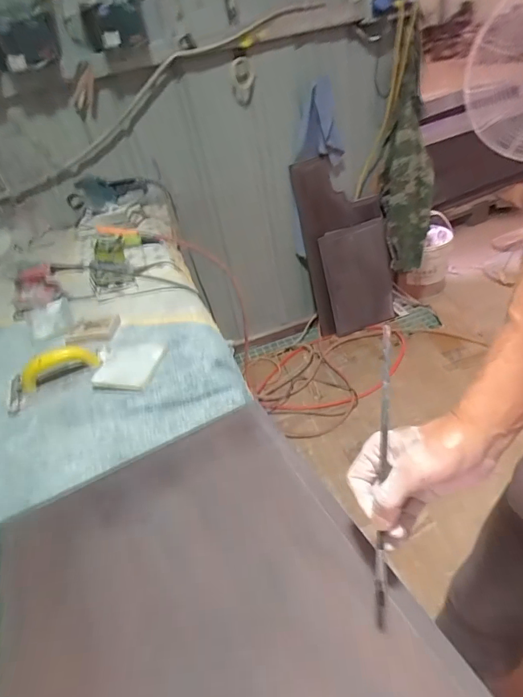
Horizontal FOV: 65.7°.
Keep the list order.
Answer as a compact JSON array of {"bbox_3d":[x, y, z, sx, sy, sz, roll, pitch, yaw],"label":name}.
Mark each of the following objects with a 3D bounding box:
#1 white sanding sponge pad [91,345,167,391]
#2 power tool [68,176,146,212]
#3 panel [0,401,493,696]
[{"bbox_3d":[-0.243,0.027,0.747,0.106,0.020,0.111,-2,36,7],"label":"white sanding sponge pad"},{"bbox_3d":[-0.543,-0.537,1.399,0.286,0.101,0.070,-10,37,2],"label":"power tool"},{"bbox_3d":[-0.054,0.269,0.388,0.354,0.028,0.497,-19,39,-21],"label":"panel"}]

